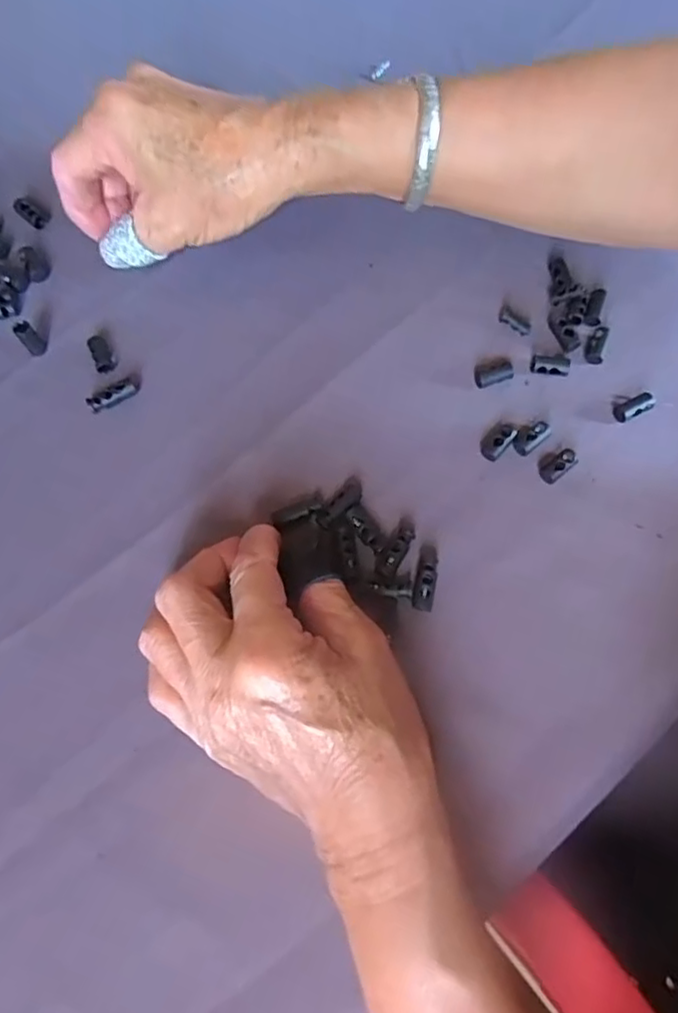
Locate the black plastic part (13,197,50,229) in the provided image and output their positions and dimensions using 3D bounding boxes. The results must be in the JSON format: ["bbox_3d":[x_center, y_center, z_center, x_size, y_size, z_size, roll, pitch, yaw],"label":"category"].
[{"bbox_3d":[-0.172,-0.164,0.340,0.022,0.004,0.011,36,76,10],"label":"black plastic part"}]

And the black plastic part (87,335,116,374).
[{"bbox_3d":[-0.122,-0.078,0.314,0.009,0.005,0.021,-25,75,-7],"label":"black plastic part"}]

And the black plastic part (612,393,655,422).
[{"bbox_3d":[0.147,-0.050,0.306,0.018,0.008,0.011,-19,74,-6],"label":"black plastic part"}]

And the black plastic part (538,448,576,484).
[{"bbox_3d":[0.107,-0.021,0.297,0.022,0.004,0.010,-41,77,-11],"label":"black plastic part"}]

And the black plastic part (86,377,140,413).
[{"bbox_3d":[-0.113,-0.057,0.306,0.026,0.004,0.012,-31,76,-9],"label":"black plastic part"}]

